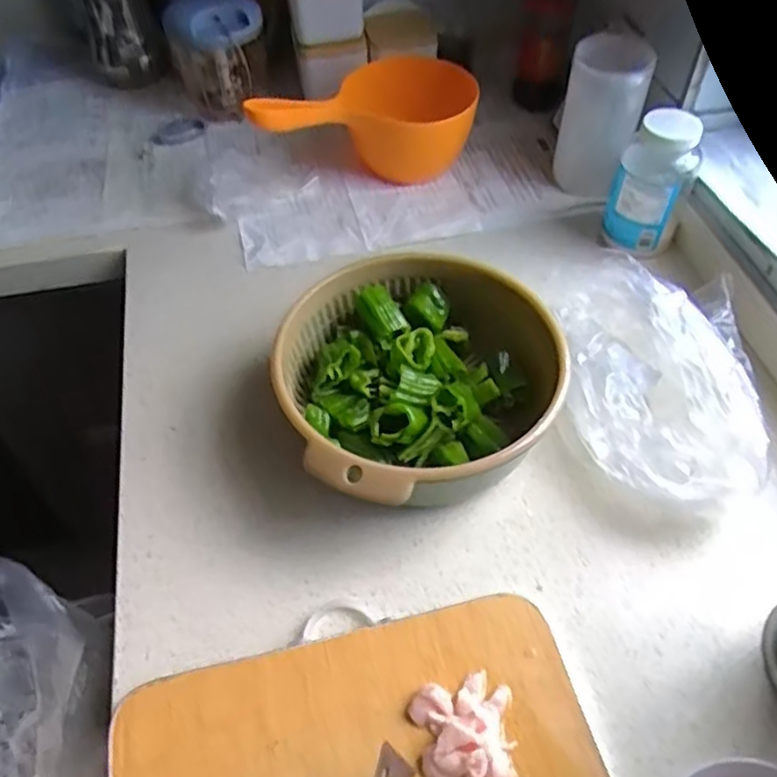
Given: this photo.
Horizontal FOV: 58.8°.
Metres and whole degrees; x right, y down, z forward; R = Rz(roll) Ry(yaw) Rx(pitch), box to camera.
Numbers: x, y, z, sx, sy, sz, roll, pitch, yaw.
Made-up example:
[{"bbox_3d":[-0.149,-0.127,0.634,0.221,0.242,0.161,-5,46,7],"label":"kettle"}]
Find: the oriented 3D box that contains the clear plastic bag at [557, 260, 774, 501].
[{"bbox_3d":[0.226,-0.012,0.580,0.149,0.095,0.238,4,51,4],"label":"clear plastic bag"}]

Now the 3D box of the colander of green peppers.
[{"bbox_3d":[0.028,-0.003,0.576,0.218,0.091,0.220,-16,52,-12],"label":"colander of green peppers"}]

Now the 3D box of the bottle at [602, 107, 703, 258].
[{"bbox_3d":[0.270,-0.208,0.708,0.073,0.128,0.067,24,55,19],"label":"bottle"}]

